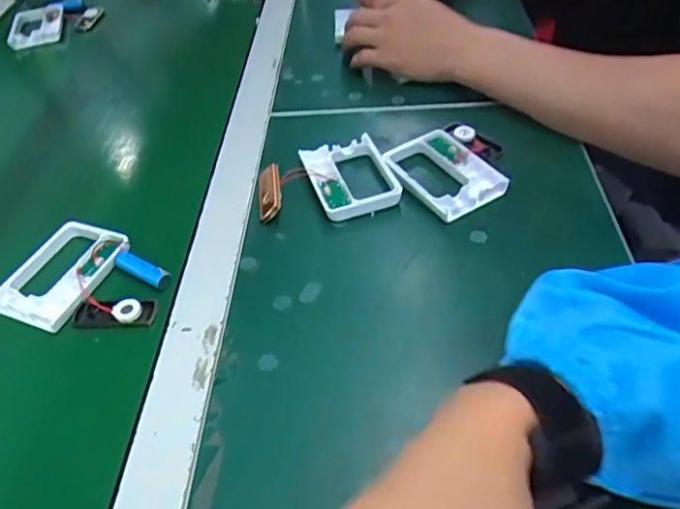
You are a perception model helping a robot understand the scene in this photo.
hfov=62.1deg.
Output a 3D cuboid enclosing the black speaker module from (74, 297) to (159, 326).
[{"bbox_3d":[-0.170,0.043,0.425,0.063,0.007,0.020,-1,46,4],"label":"black speaker module"}]

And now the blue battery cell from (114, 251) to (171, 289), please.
[{"bbox_3d":[-0.157,0.011,0.449,0.056,0.011,0.013,23,52,25],"label":"blue battery cell"}]

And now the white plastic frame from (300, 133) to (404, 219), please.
[{"bbox_3d":[0.010,-0.070,0.504,0.070,0.025,0.103,-15,46,-10],"label":"white plastic frame"}]

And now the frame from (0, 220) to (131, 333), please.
[{"bbox_3d":[-0.223,0.014,0.456,0.076,0.015,0.096,14,48,18],"label":"frame"}]

